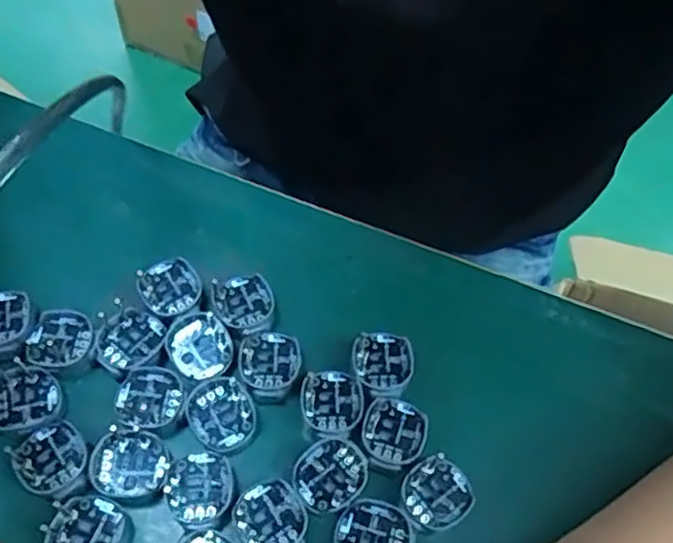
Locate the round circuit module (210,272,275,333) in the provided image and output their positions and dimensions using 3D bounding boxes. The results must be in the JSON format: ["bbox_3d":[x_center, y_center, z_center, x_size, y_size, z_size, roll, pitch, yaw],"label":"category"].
[{"bbox_3d":[-0.040,0.016,0.293,0.025,0.012,0.028,-7,62,-8],"label":"round circuit module"}]

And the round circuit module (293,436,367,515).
[{"bbox_3d":[-0.002,0.077,0.255,0.025,0.004,0.028,41,66,17],"label":"round circuit module"}]

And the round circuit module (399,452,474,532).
[{"bbox_3d":[0.037,0.084,0.255,0.027,0.004,0.024,-24,66,-16],"label":"round circuit module"}]

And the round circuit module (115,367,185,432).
[{"bbox_3d":[-0.074,0.050,0.266,0.025,0.004,0.025,2,61,-3],"label":"round circuit module"}]

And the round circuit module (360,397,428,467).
[{"bbox_3d":[0.023,0.062,0.264,0.025,0.004,0.026,2,61,-3],"label":"round circuit module"}]

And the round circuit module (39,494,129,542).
[{"bbox_3d":[-0.090,0.093,0.239,0.028,0.004,0.027,2,61,-3],"label":"round circuit module"}]

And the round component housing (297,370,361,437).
[{"bbox_3d":[-0.003,0.054,0.274,0.024,0.012,0.026,2,61,-3],"label":"round component housing"}]

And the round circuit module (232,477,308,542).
[{"bbox_3d":[-0.024,0.091,0.247,0.025,0.004,0.028,-28,67,-18],"label":"round circuit module"}]

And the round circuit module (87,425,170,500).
[{"bbox_3d":[-0.078,0.072,0.252,0.027,0.004,0.025,2,61,-3],"label":"round circuit module"}]

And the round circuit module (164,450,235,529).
[{"bbox_3d":[-0.051,0.080,0.250,0.024,0.004,0.026,2,61,-3],"label":"round circuit module"}]

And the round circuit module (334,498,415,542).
[{"bbox_3d":[0.014,0.096,0.244,0.028,0.004,0.025,23,62,8],"label":"round circuit module"}]

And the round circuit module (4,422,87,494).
[{"bbox_3d":[-0.107,0.070,0.252,0.025,0.004,0.026,2,61,-3],"label":"round circuit module"}]

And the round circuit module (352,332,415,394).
[{"bbox_3d":[0.019,0.040,0.284,0.025,0.012,0.026,2,61,-3],"label":"round circuit module"}]

